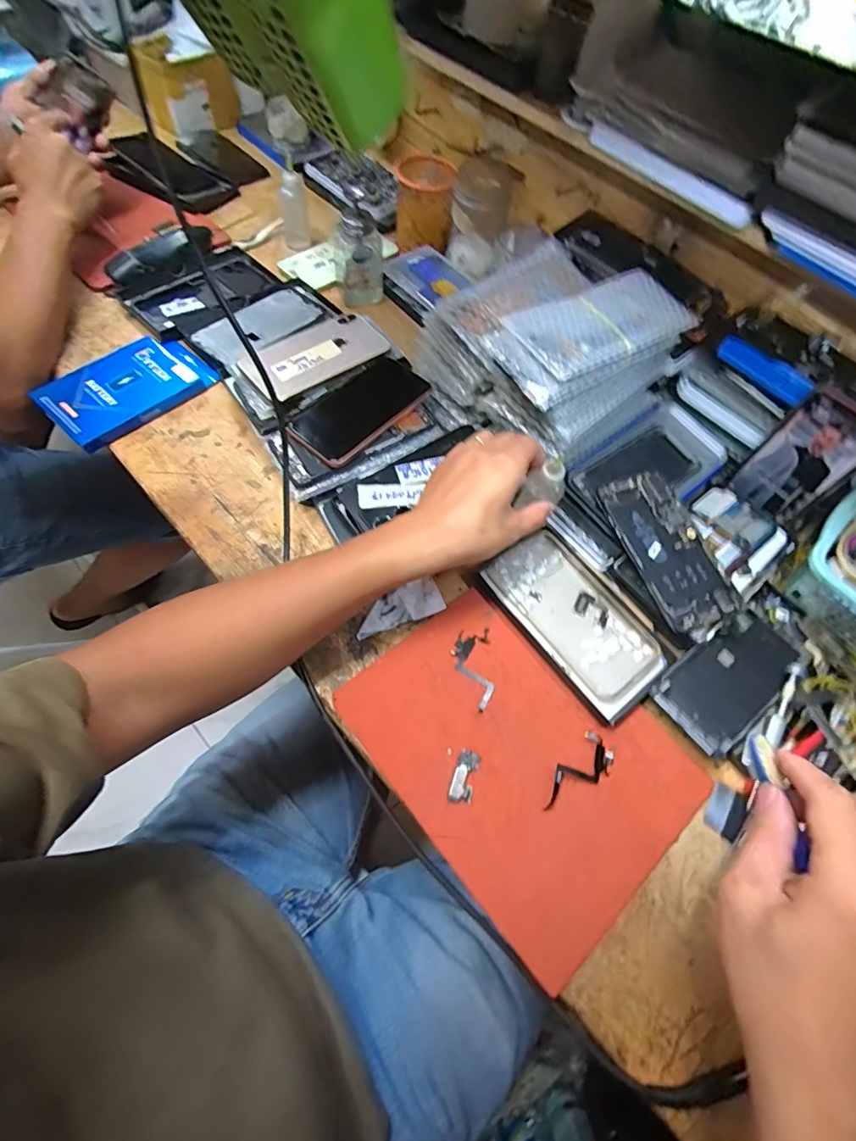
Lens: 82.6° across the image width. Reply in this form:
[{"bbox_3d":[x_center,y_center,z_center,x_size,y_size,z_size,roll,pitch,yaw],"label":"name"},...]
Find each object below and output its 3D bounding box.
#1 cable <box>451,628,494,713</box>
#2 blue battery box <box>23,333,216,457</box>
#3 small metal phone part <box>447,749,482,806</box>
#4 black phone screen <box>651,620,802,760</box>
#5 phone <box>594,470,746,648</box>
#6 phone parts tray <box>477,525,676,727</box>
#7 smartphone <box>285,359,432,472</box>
[{"bbox_3d":[0.039,0.087,0.428,0.034,0.004,0.072,2,62,-5],"label":"cable"},{"bbox_3d":[-0.328,-0.205,0.536,0.097,0.025,0.163,42,66,15],"label":"blue battery box"},{"bbox_3d":[0.029,0.161,0.381,0.019,0.004,0.039,19,62,4],"label":"small metal phone part"},{"bbox_3d":[0.268,0.094,0.430,0.144,0.007,0.070,-33,67,-19],"label":"black phone screen"},{"bbox_3d":[0.227,-0.018,0.462,0.073,0.009,0.165,-19,70,-10],"label":"phone"},{"bbox_3d":[0.138,0.044,0.460,0.099,0.010,0.175,-33,70,-21],"label":"phone parts tray"},{"bbox_3d":[-0.067,-0.173,0.524,0.079,0.014,0.156,41,66,15],"label":"smartphone"}]

